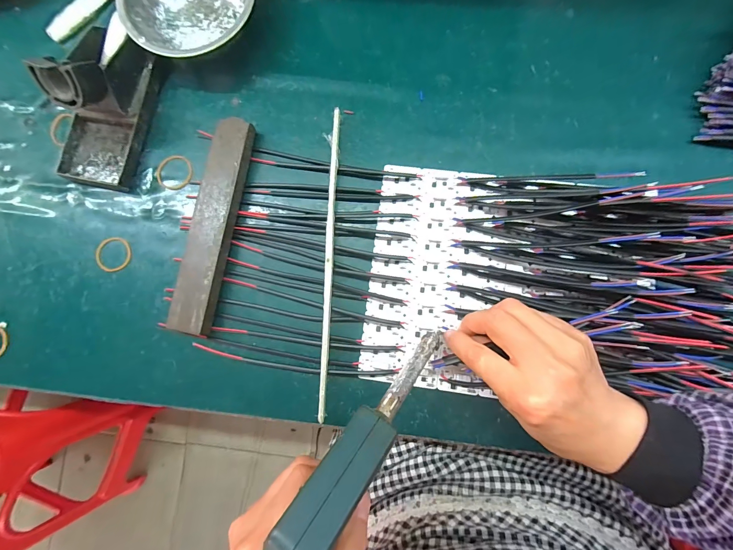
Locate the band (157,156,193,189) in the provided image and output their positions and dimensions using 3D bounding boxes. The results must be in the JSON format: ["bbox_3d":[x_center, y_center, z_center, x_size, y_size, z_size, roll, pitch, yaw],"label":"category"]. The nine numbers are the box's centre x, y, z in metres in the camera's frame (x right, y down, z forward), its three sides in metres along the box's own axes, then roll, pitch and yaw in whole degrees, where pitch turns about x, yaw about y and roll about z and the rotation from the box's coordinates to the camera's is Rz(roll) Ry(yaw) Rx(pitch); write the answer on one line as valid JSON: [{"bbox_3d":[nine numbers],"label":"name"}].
[{"bbox_3d":[-0.191,-0.102,0.313,0.038,0.004,0.034,13,85,5],"label":"band"}]

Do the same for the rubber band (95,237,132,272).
[{"bbox_3d":[-0.248,-0.020,0.307,0.036,0.004,0.034,0,84,4],"label":"rubber band"}]

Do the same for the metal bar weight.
[{"bbox_3d":[-0.143,-0.047,0.295,0.037,0.020,0.197,11,84,5],"label":"metal bar weight"}]

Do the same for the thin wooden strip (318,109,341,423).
[{"bbox_3d":[-0.033,-0.015,0.287,0.008,0.013,0.275,2,84,4],"label":"thin wooden strip"}]

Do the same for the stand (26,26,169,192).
[{"bbox_3d":[-0.257,-0.163,0.296,0.071,0.064,0.144,13,85,5],"label":"stand"}]

